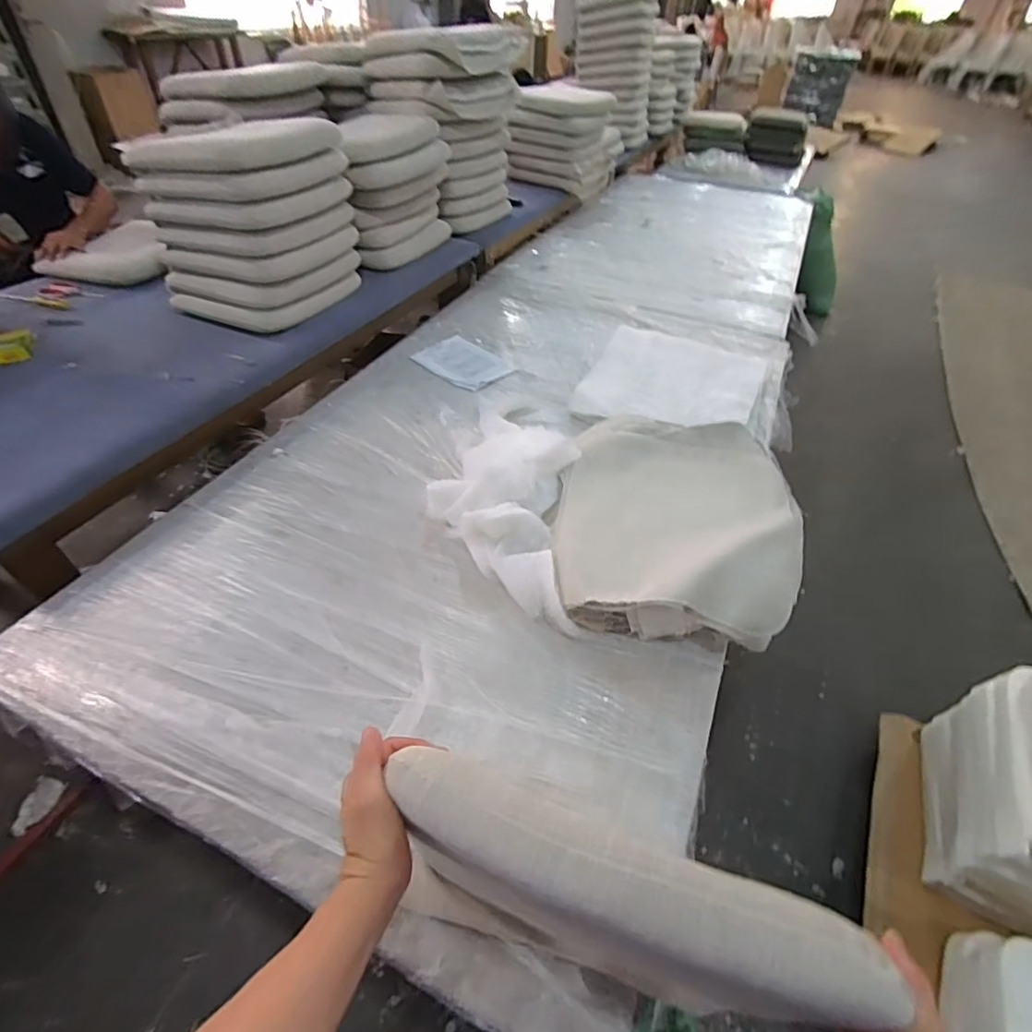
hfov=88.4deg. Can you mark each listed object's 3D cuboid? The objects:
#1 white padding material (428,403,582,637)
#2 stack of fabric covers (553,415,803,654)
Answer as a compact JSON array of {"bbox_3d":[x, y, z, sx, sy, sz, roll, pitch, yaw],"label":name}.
[{"bbox_3d":[-0.031,-0.045,1.174,0.317,0.143,0.636,1,44,-4],"label":"white padding material"},{"bbox_3d":[0.337,0.010,1.132,0.475,0.162,0.567,14,45,10],"label":"stack of fabric covers"}]

